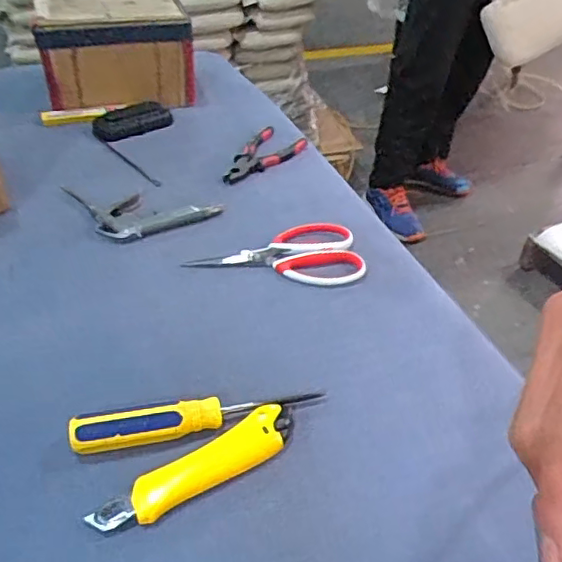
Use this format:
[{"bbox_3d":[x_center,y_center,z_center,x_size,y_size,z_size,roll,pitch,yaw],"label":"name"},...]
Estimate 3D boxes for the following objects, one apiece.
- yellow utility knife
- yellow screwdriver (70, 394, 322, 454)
[{"bbox_3d":[-0.060,0.137,0.441,0.160,0.014,0.037,-22,46,-26],"label":"yellow utility knife"},{"bbox_3d":[-0.066,0.102,0.467,0.186,0.029,0.032,-8,41,-12],"label":"yellow screwdriver"}]

